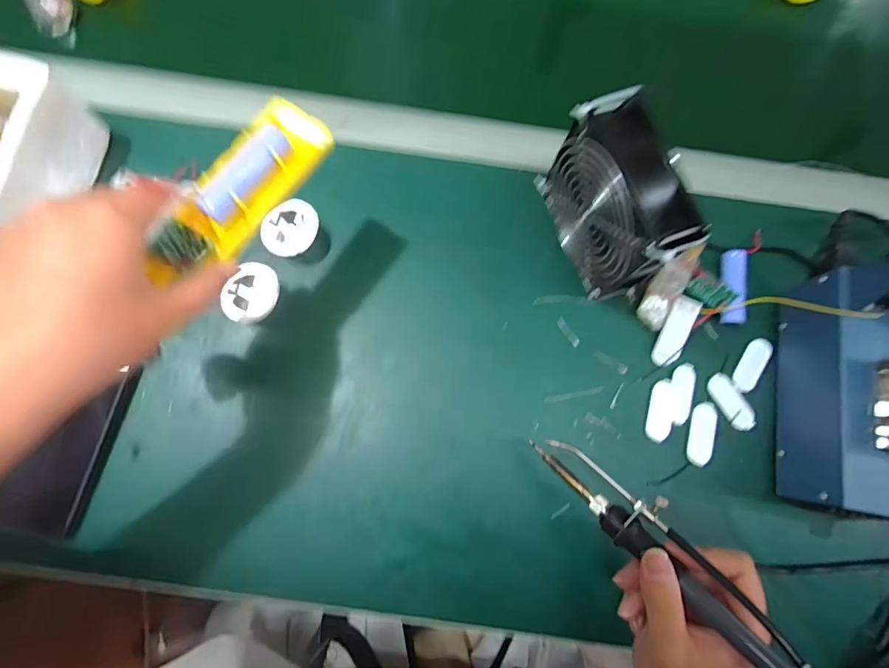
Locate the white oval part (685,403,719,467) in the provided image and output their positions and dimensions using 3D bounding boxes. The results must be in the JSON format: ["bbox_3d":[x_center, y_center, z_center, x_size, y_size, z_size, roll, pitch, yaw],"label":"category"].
[{"bbox_3d":[0.221,0.085,0.389,0.022,0.005,0.054,14,78,0],"label":"white oval part"}]

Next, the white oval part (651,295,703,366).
[{"bbox_3d":[0.200,-0.001,0.395,0.021,0.004,0.062,24,93,31],"label":"white oval part"}]

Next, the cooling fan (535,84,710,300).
[{"bbox_3d":[0.136,-0.102,0.367,0.056,0.116,0.123,-19,79,-7],"label":"cooling fan"}]

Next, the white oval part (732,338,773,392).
[{"bbox_3d":[0.272,0.028,0.404,0.019,0.008,0.051,32,78,4],"label":"white oval part"}]

